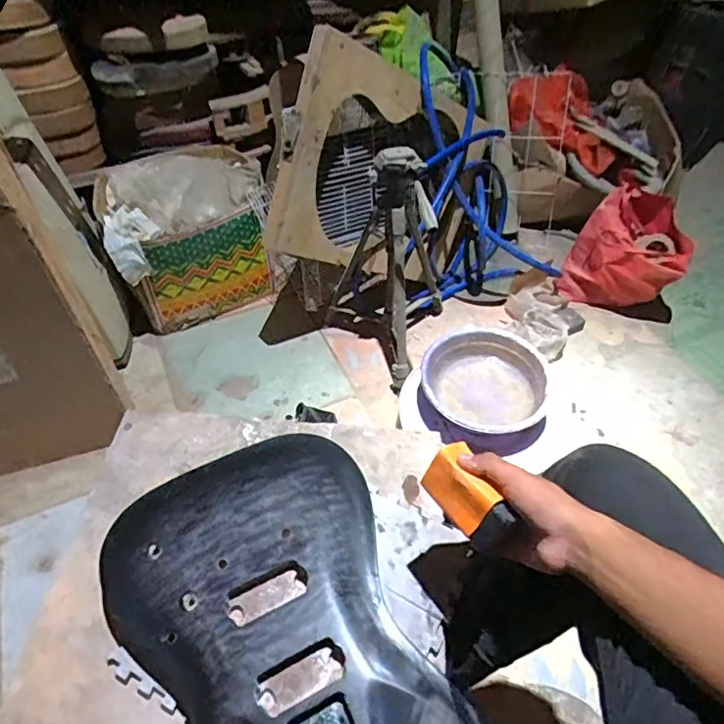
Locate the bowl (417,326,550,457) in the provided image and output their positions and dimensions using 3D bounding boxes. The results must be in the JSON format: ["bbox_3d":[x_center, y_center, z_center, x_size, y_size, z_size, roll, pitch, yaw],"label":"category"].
[{"bbox_3d":[0.192,0.040,0.865,0.191,0.057,0.203,0,49,0],"label":"bowl"}]

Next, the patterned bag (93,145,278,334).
[{"bbox_3d":[-0.455,-0.325,1.473,0.398,0.315,0.326,-25,53,-20],"label":"patterned bag"}]

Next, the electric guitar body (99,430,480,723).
[{"bbox_3d":[-0.094,0.261,0.569,0.283,0.036,0.399,-19,52,-16],"label":"electric guitar body"}]

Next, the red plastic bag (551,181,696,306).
[{"bbox_3d":[0.691,-0.296,1.451,0.269,0.283,0.218,19,52,16],"label":"red plastic bag"}]

